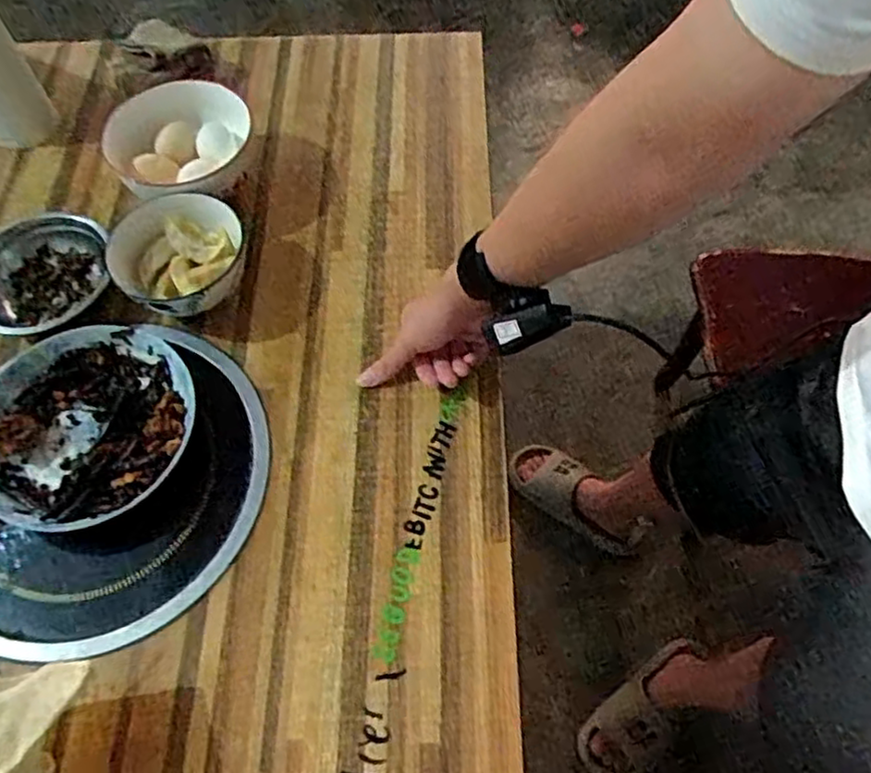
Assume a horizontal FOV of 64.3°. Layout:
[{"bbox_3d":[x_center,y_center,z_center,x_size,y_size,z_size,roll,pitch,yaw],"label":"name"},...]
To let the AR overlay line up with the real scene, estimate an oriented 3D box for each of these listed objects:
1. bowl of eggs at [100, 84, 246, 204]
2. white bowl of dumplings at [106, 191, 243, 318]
[{"bbox_3d":[-0.262,-0.244,0.746,0.141,0.084,0.142,0,62,0],"label":"bowl of eggs"},{"bbox_3d":[-0.255,-0.125,0.695,0.122,0.064,0.118,0,62,0],"label":"white bowl of dumplings"}]

